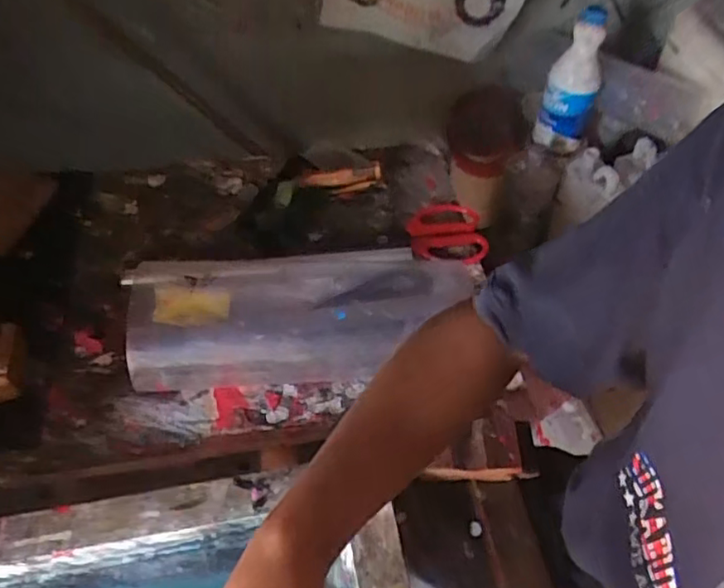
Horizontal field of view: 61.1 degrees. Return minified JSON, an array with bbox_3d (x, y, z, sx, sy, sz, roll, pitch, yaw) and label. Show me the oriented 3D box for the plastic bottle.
[{"bbox_3d":[0.310,-0.305,0.901,0.067,0.204,0.068,25,55,19],"label":"plastic bottle"}]

